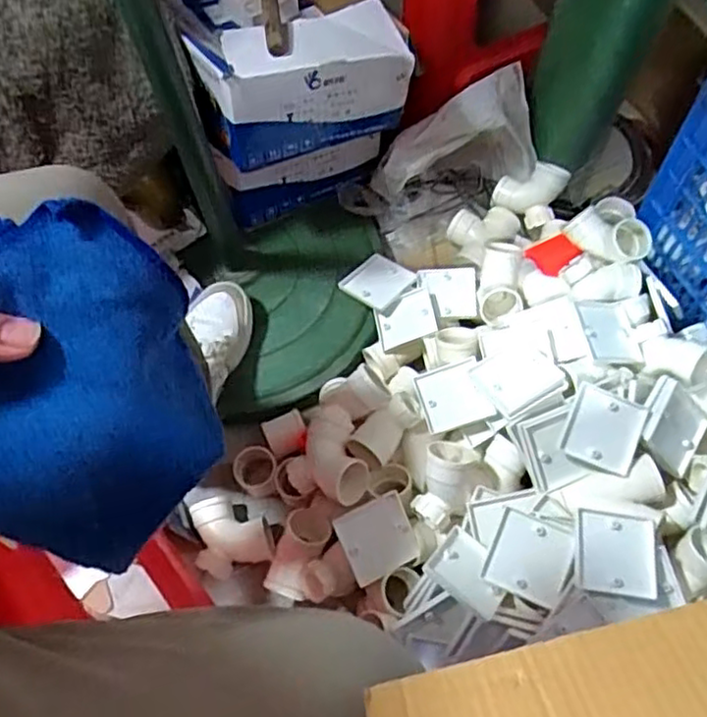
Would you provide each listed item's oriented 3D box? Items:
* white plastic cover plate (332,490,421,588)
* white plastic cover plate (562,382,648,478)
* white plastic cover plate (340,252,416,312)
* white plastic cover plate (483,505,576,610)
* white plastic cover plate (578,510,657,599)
[{"bbox_3d":[0.029,0.210,0.800,0.086,0.008,0.086,-24,97,-21],"label":"white plastic cover plate"},{"bbox_3d":[0.278,0.080,0.766,0.077,0.012,0.086,20,85,5],"label":"white plastic cover plate"},{"bbox_3d":[0.035,-0.110,1.002,0.087,0.010,0.075,-43,70,-16],"label":"white plastic cover plate"},{"bbox_3d":[0.189,0.213,0.734,0.083,0.005,0.081,22,85,11],"label":"white plastic cover plate"},{"bbox_3d":[0.277,0.206,0.723,0.077,0.004,0.084,2,80,5],"label":"white plastic cover plate"}]

